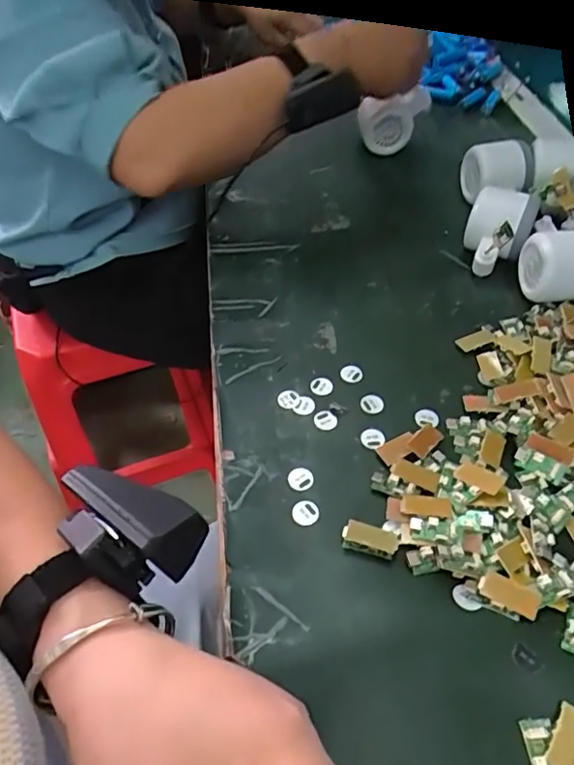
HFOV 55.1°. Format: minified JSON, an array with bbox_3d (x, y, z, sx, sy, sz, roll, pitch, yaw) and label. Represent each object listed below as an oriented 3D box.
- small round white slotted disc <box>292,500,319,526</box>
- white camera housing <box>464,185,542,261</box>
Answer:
[{"bbox_3d":[0.012,0.084,0.358,0.017,0.004,0.017,-1,49,1],"label":"small round white slotted disc"},{"bbox_3d":[0.206,-0.149,0.531,0.060,0.054,0.051,19,52,18],"label":"white camera housing"}]

